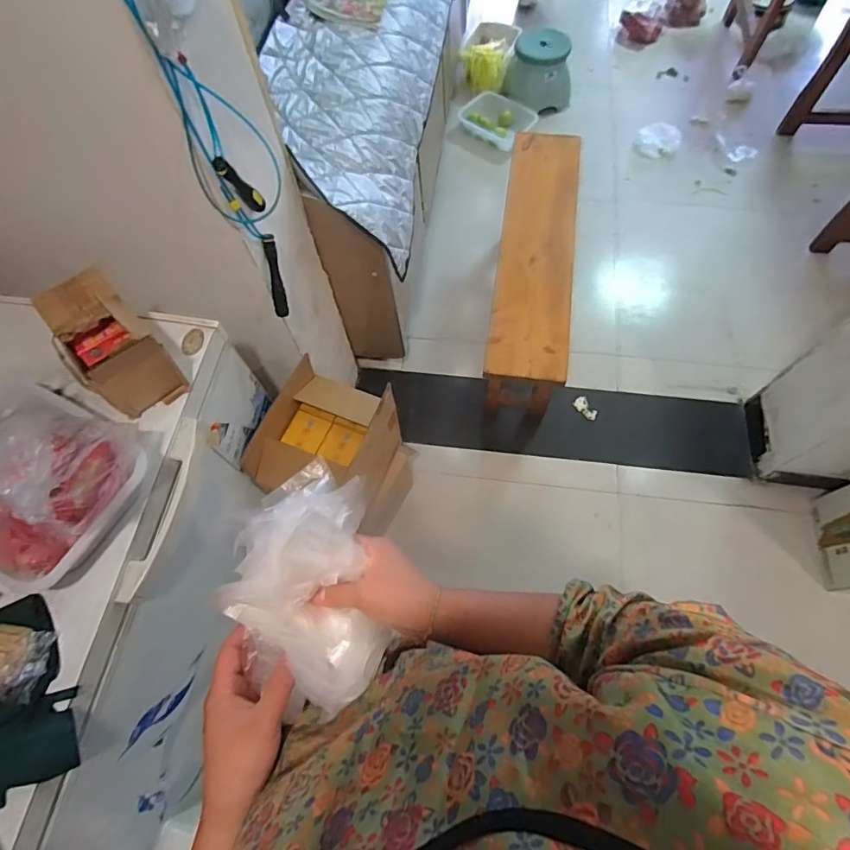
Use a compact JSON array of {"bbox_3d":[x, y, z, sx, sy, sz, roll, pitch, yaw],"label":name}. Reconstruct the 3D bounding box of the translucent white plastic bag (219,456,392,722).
[{"bbox_3d":[-0.112,0.140,0.453,0.122,0.097,0.222,-9,66,-1],"label":"translucent white plastic bag"}]

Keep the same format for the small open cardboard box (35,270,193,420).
[{"bbox_3d":[-0.518,-0.123,0.812,0.133,0.164,0.217,-41,71,-14],"label":"small open cardboard box"}]

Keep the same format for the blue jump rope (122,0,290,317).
[{"bbox_3d":[-0.321,-0.467,0.706,0.050,0.795,0.135,15,67,10],"label":"blue jump rope"}]

